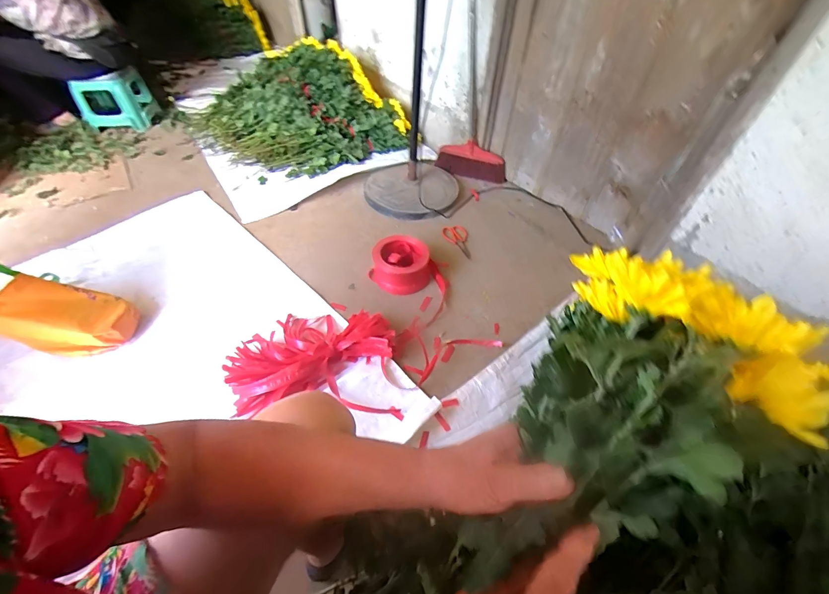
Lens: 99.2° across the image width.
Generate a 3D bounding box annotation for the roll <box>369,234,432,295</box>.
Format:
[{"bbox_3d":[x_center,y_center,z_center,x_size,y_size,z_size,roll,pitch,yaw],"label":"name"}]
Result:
[{"bbox_3d":[-0.052,-0.123,1.215,0.207,0.110,0.172,-9,43,-5],"label":"roll"}]

